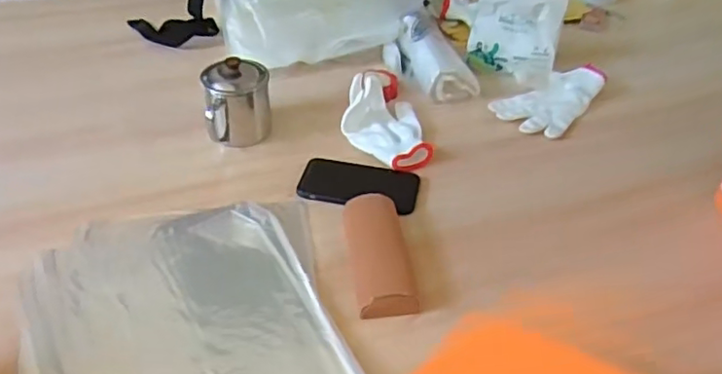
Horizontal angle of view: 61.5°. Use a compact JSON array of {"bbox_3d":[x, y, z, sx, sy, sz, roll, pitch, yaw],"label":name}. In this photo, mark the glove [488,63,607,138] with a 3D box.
[{"bbox_3d":[0.326,-0.160,1.043,0.124,0.028,0.237,29,46,27],"label":"glove"}]

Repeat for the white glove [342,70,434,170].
[{"bbox_3d":[0.030,-0.118,0.947,0.122,0.050,0.259,-3,40,-8],"label":"white glove"}]

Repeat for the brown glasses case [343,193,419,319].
[{"bbox_3d":[0.021,0.077,0.700,0.065,0.032,0.178,-3,40,-8],"label":"brown glasses case"}]

